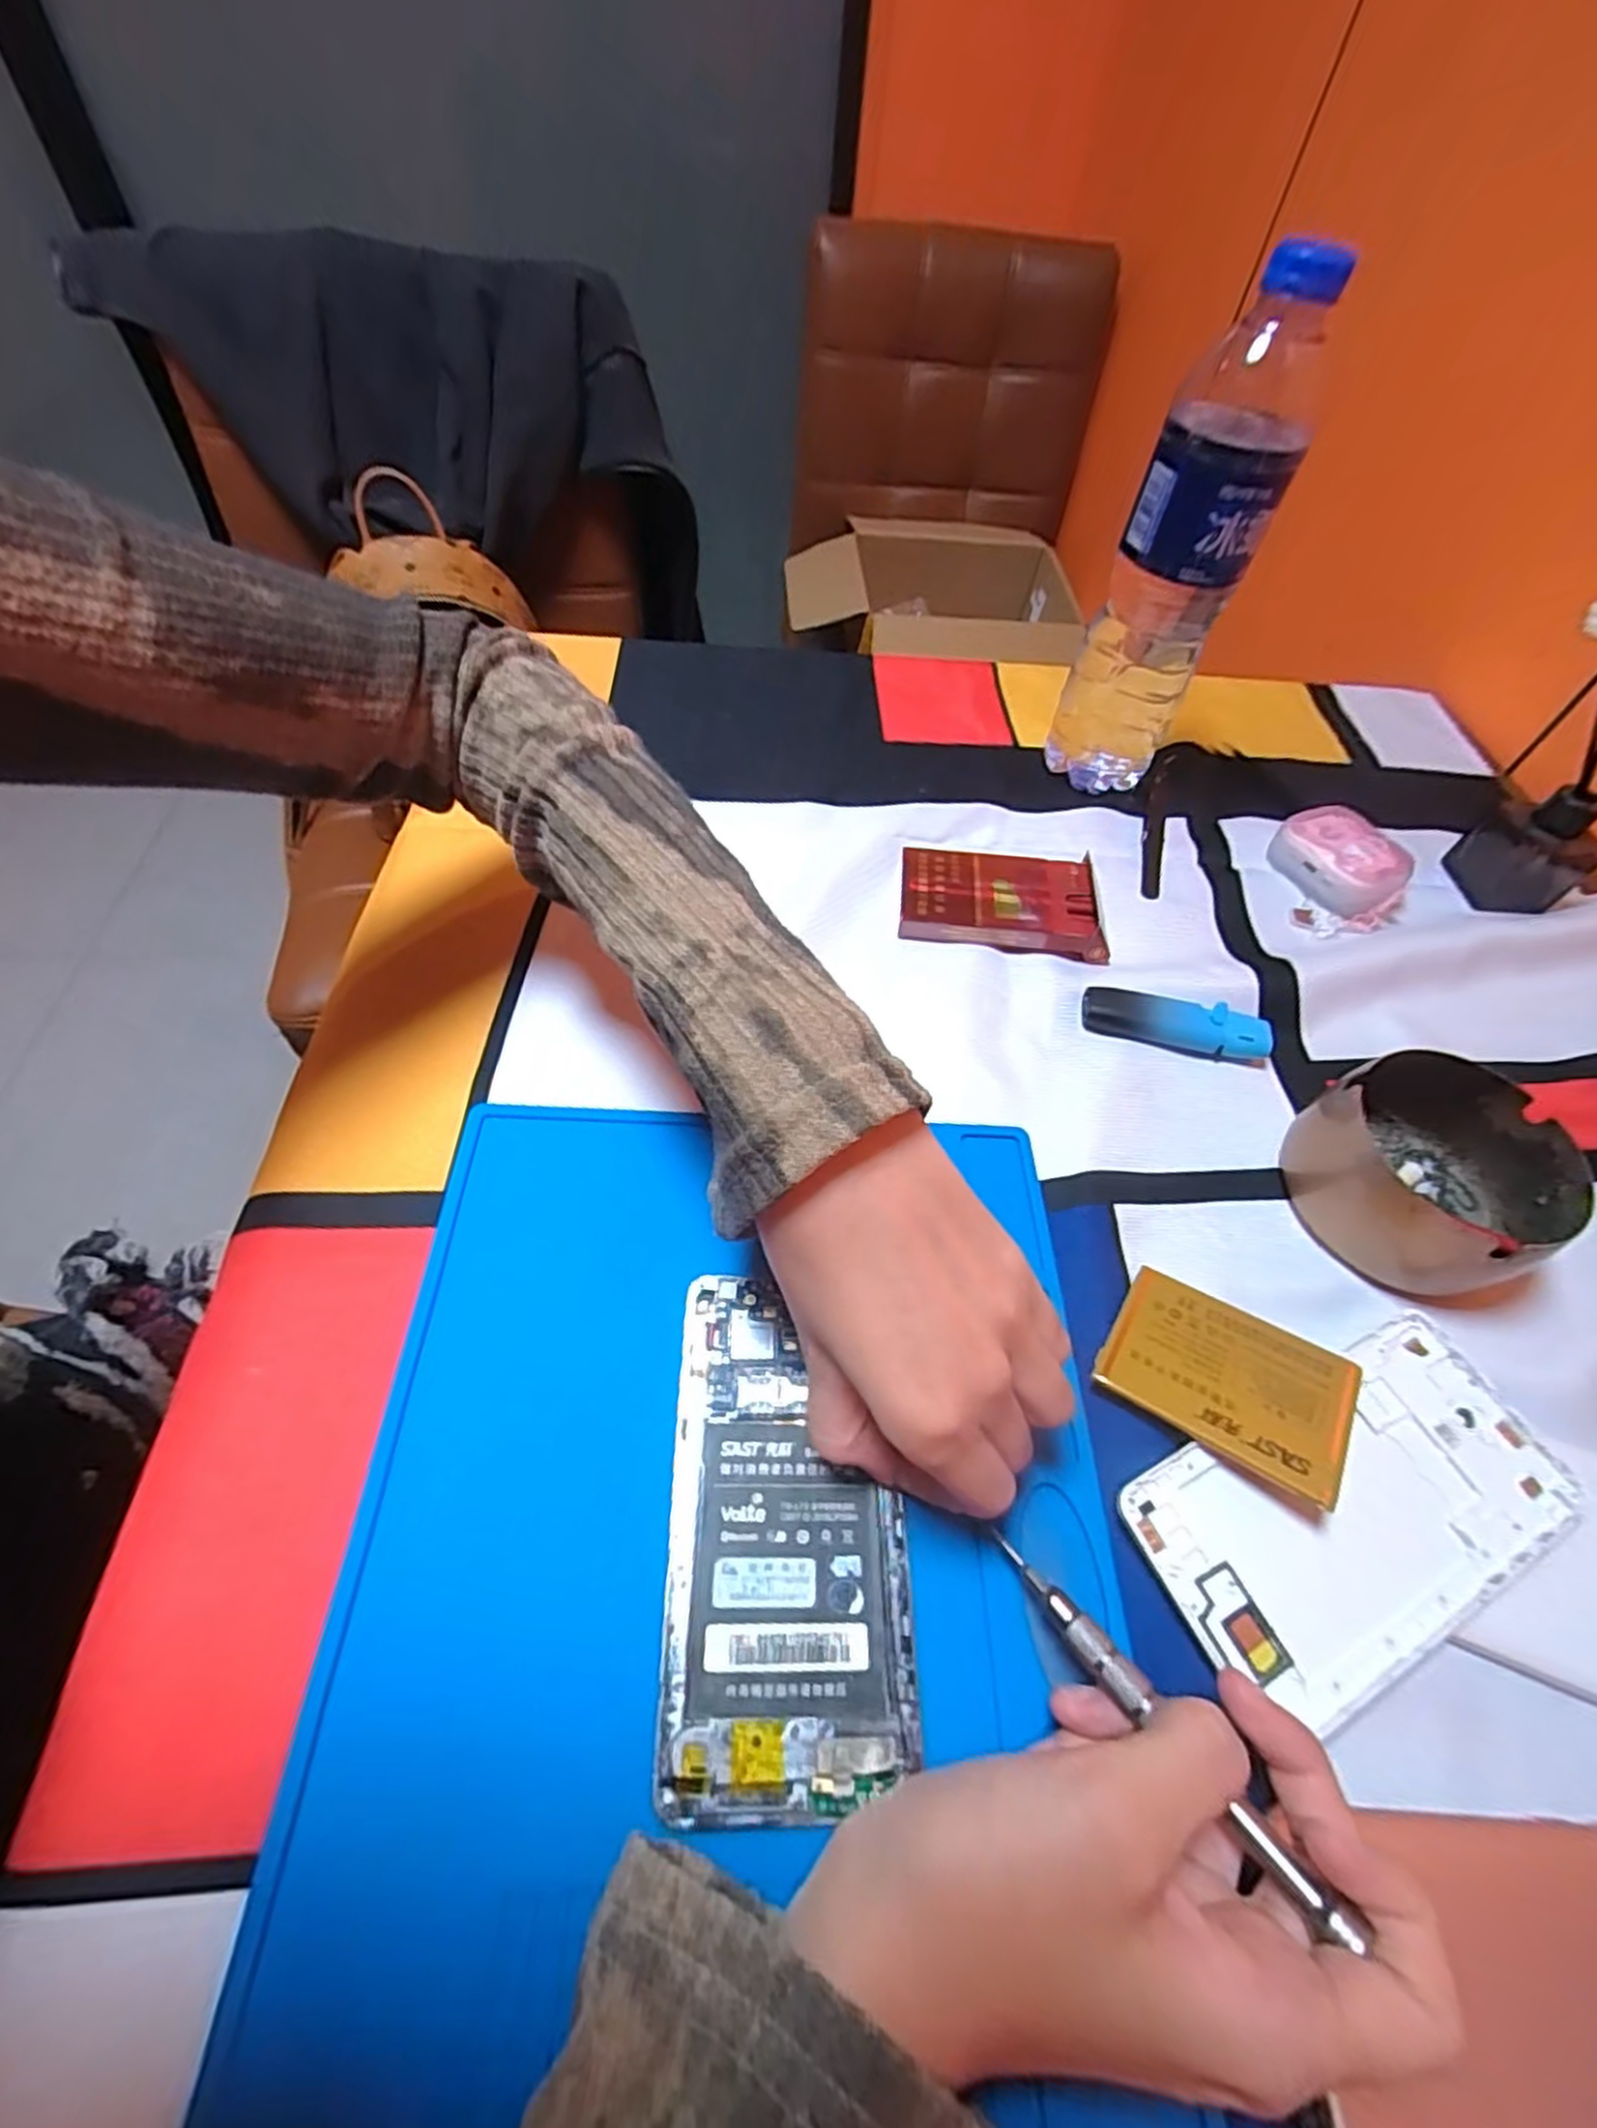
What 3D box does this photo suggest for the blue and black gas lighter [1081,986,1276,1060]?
[{"bbox_3d":[0.177,-0.019,0.364,0.084,0.012,0.021,12,55,4],"label":"blue and black gas lighter"}]

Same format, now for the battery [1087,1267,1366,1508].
[{"bbox_3d":[0.145,0.105,0.264,0.073,0.004,0.054,23,48,29],"label":"battery"}]

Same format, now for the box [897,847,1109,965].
[{"bbox_3d":[0.103,-0.085,0.400,0.099,0.017,0.058,8,55,1],"label":"box"}]

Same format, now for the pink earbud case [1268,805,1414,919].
[{"bbox_3d":[0.303,-0.114,0.437,0.046,0.028,0.067,-29,62,-22],"label":"pink earbud case"}]

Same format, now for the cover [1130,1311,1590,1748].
[{"bbox_3d":[0.179,0.142,0.250,0.144,0.009,0.072,-19,59,-17],"label":"cover"}]

